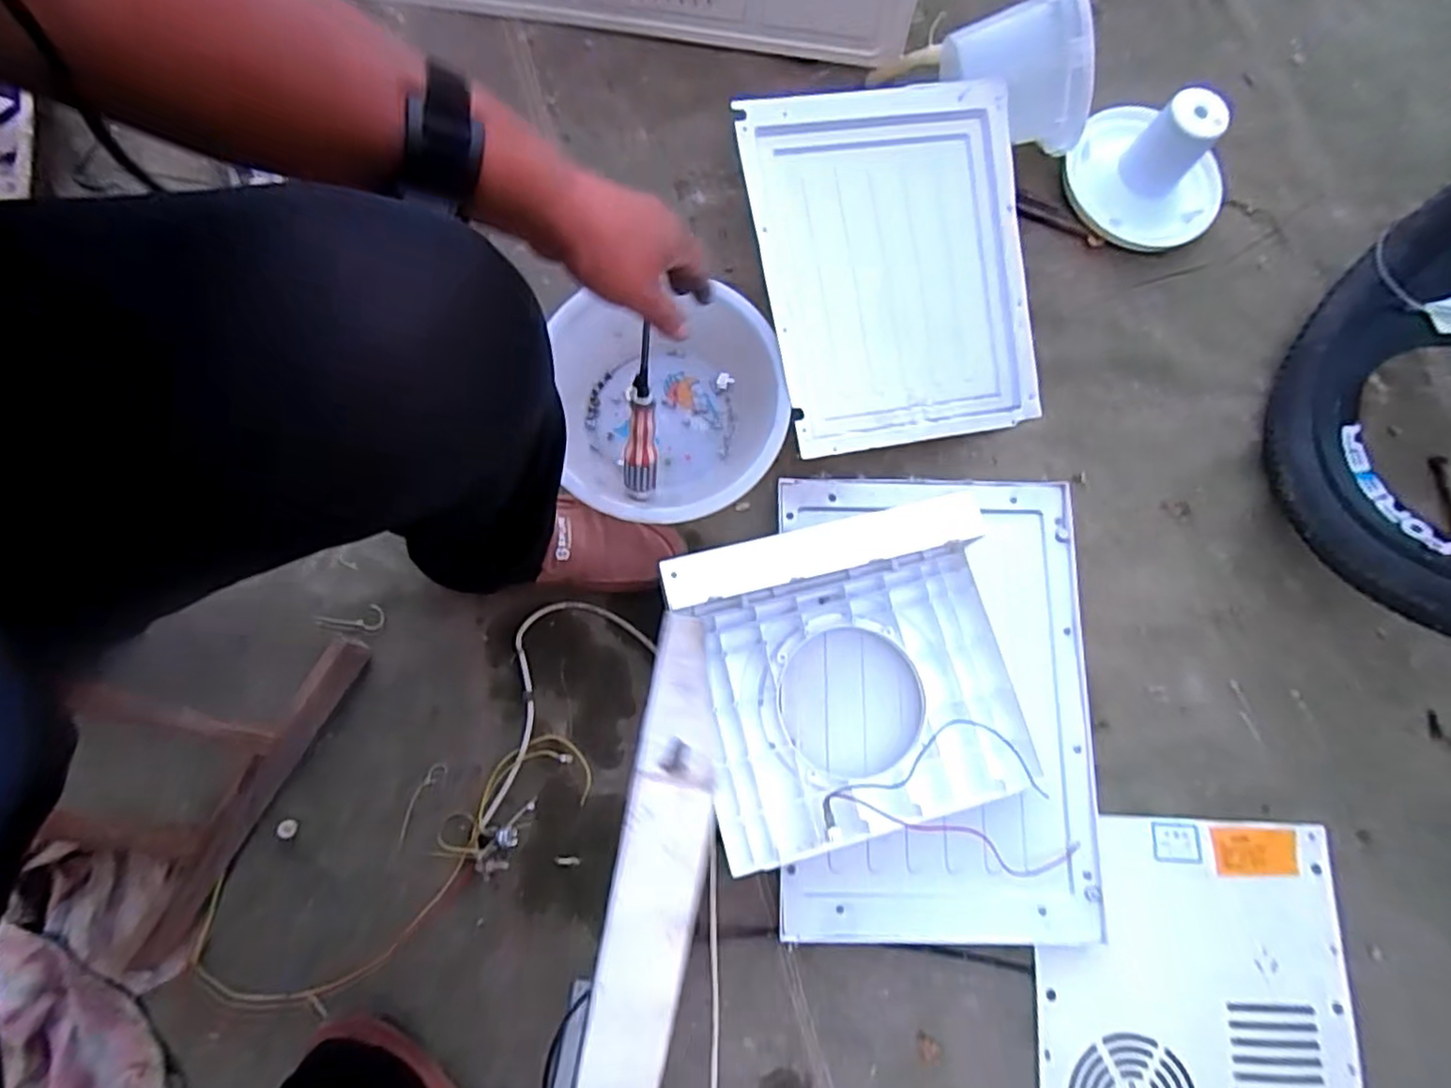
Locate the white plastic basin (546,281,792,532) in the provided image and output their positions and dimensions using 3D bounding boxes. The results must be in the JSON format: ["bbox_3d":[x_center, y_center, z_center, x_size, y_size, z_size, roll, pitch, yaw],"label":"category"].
[{"bbox_3d":[-0.052,-0.131,0.709,0.222,0.081,0.227,-3,78,-1],"label":"white plastic basin"}]

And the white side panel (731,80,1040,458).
[{"bbox_3d":[0.182,-0.289,0.720,0.288,0.039,0.361,-11,94,-12],"label":"white side panel"}]

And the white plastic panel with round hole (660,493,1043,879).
[{"bbox_3d":[0.123,0.120,0.628,0.313,0.102,0.275,-12,79,-3],"label":"white plastic panel with round hole"}]

